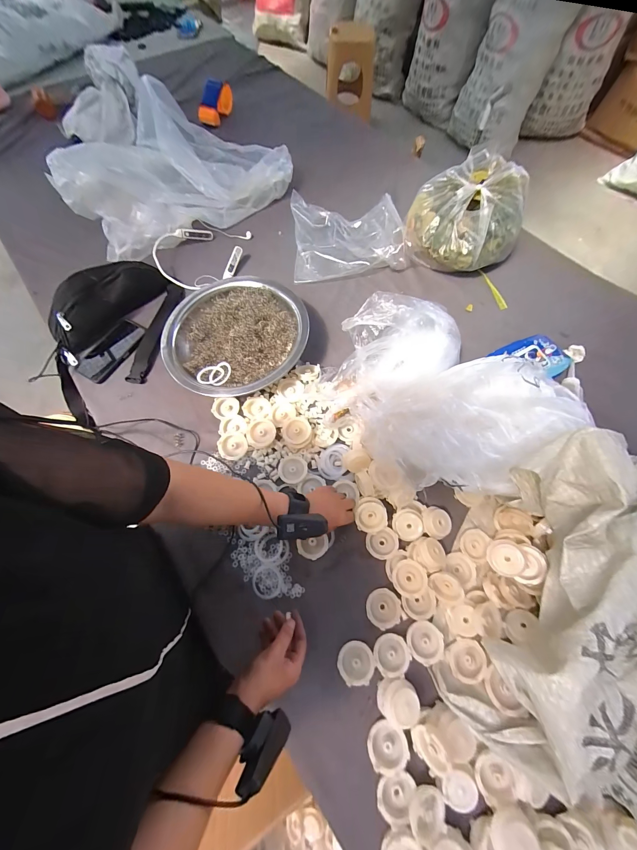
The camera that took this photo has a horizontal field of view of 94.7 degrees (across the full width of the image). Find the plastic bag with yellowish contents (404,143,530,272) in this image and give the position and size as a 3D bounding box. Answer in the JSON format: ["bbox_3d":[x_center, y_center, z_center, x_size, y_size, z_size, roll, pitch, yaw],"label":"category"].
[{"bbox_3d":[0.356,-0.504,0.712,0.257,0.169,0.193,19,69,8],"label":"plastic bag with yellowish contents"}]

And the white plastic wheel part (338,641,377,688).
[{"bbox_3d":[0.057,0.361,0.445,0.054,0.007,0.053,0,68,0],"label":"white plastic wheel part"}]

